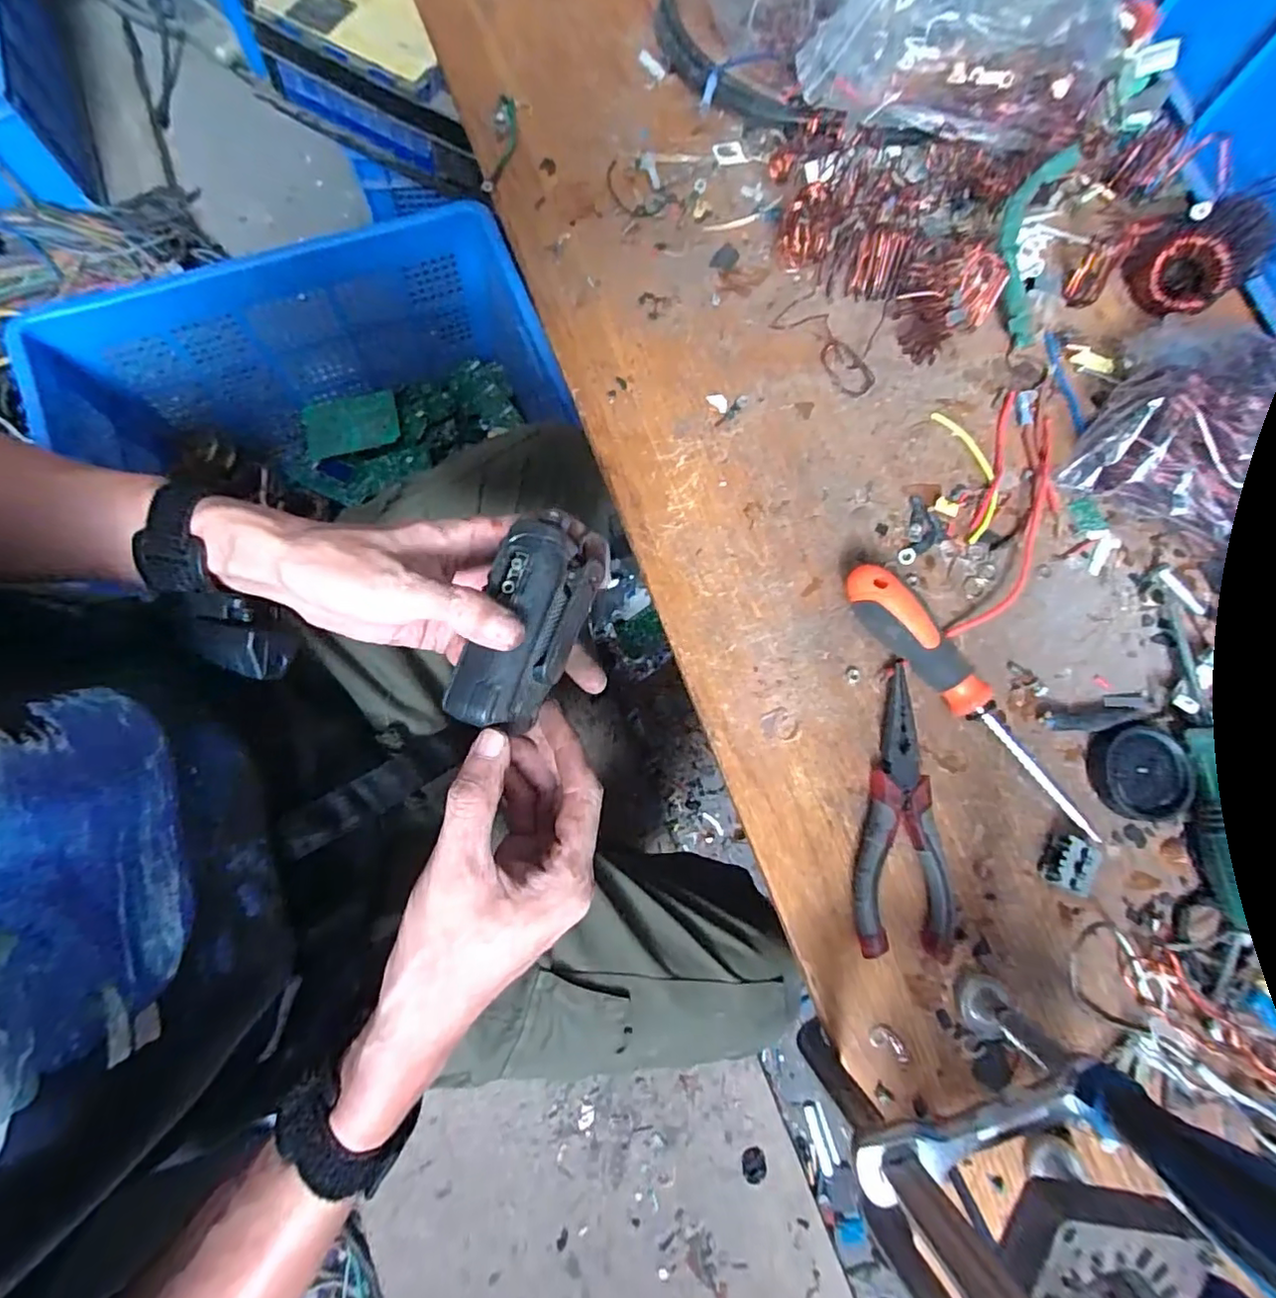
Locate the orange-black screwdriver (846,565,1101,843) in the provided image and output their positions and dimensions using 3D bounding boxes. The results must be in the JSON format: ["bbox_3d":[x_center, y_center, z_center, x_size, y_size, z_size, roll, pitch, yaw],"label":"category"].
[{"bbox_3d":[0.192,0.028,0.337,0.027,0.033,0.192,-43,81,-10],"label":"orange-black screwdriver"}]

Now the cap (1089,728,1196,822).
[{"bbox_3d":[0.291,0.072,0.338,0.047,0.013,0.050,9,77,1],"label":"cap"}]

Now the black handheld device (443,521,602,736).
[{"bbox_3d":[-0.051,-0.008,0.277,0.044,0.032,0.093,19,83,3],"label":"black handheld device"}]

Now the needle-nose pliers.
[{"bbox_3d":[0.139,0.089,0.330,0.051,0.015,0.155,-4,77,-2],"label":"needle-nose pliers"}]

